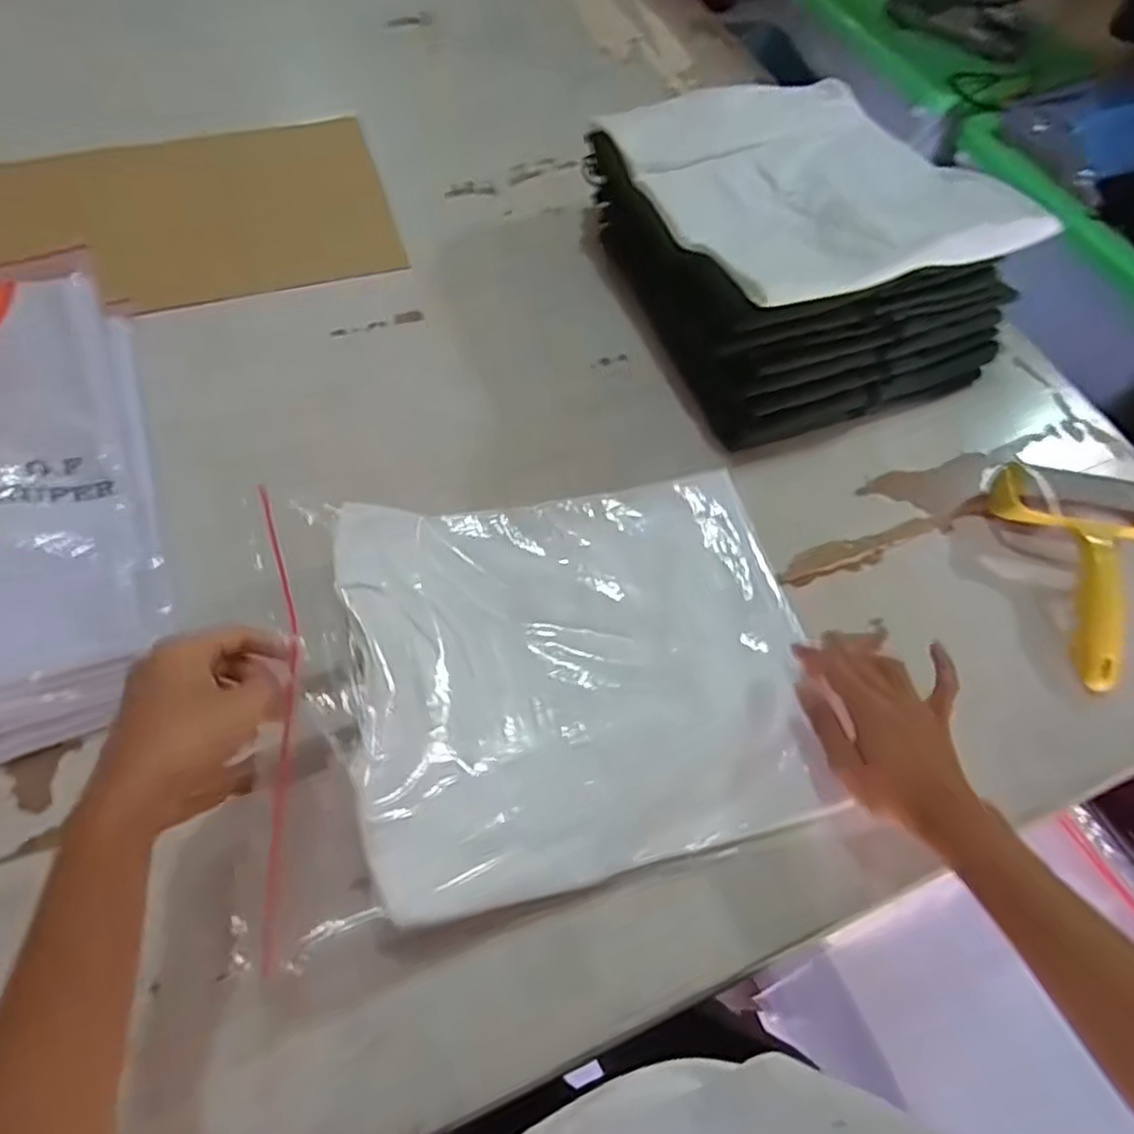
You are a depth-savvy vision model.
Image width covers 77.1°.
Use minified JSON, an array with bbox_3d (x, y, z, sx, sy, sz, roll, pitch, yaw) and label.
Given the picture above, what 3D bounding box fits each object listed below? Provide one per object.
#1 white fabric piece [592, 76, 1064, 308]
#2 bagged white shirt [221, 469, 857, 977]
[{"bbox_3d":[0.206,-0.338,0.605,0.272,0.032,0.306,-17,64,-14],"label":"white fabric piece"},{"bbox_3d":[-0.014,0.063,0.466,0.362,0.049,0.266,-6,63,-18],"label":"bagged white shirt"}]

